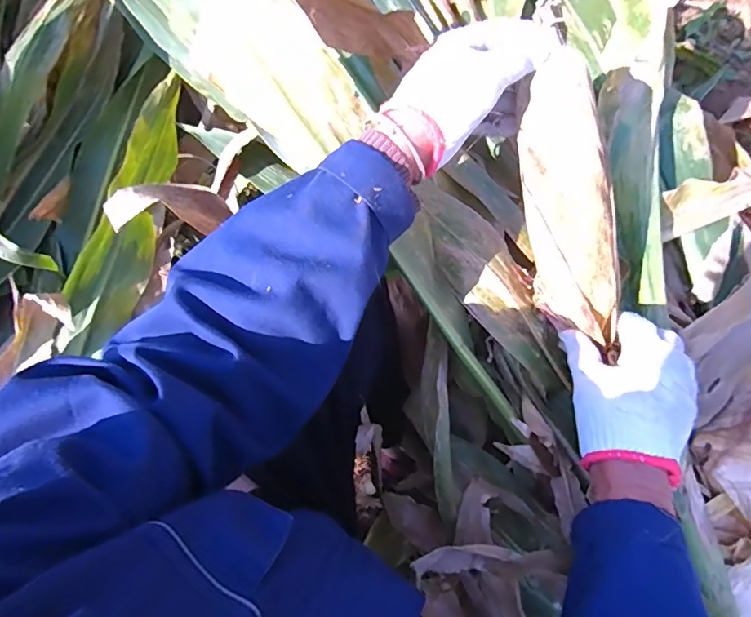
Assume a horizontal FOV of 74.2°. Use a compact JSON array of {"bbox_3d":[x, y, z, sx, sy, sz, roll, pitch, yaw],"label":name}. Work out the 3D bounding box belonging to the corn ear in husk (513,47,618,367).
[{"bbox_3d":[0.159,-0.081,0.412,0.055,0.053,0.228,-17,110,-6],"label":"corn ear in husk"}]

